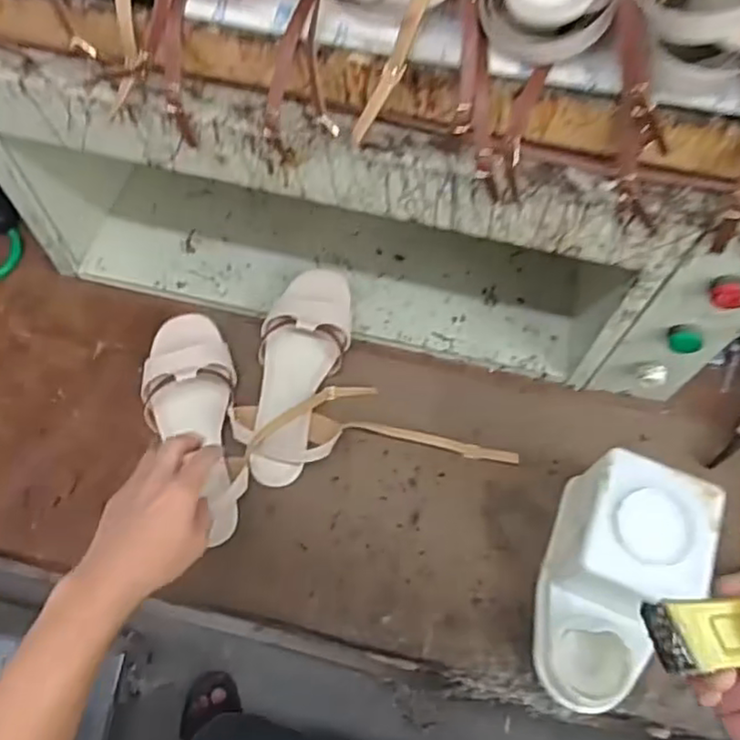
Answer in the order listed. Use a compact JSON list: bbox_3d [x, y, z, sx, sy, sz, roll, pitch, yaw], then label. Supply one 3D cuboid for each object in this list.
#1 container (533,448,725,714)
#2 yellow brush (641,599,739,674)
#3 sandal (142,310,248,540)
[{"bbox_3d":[0.211,0.183,0.560,0.106,0.111,0.188,19,65,7],"label":"container"},{"bbox_3d":[0.193,0.130,0.326,0.128,0.024,0.030,5,61,-13],"label":"yellow brush"},{"bbox_3d":[-0.170,0.049,0.652,0.092,0.041,0.234,-16,68,-10],"label":"sandal"}]

